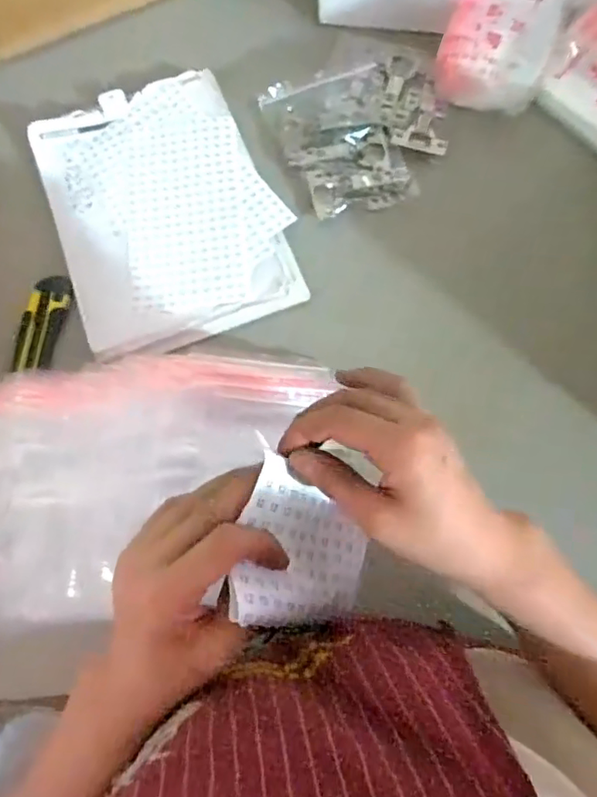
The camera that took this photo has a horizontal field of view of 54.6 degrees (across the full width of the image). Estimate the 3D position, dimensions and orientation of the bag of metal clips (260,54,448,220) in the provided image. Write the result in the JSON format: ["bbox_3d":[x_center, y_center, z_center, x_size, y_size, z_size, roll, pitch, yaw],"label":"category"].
[{"bbox_3d":[0.079,-0.297,0.651,0.184,0.030,0.172,-27,75,-6],"label":"bag of metal clips"}]

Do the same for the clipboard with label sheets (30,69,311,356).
[{"bbox_3d":[-0.149,-0.208,0.633,0.228,0.015,0.317,-21,74,-4],"label":"clipboard with label sheets"}]

